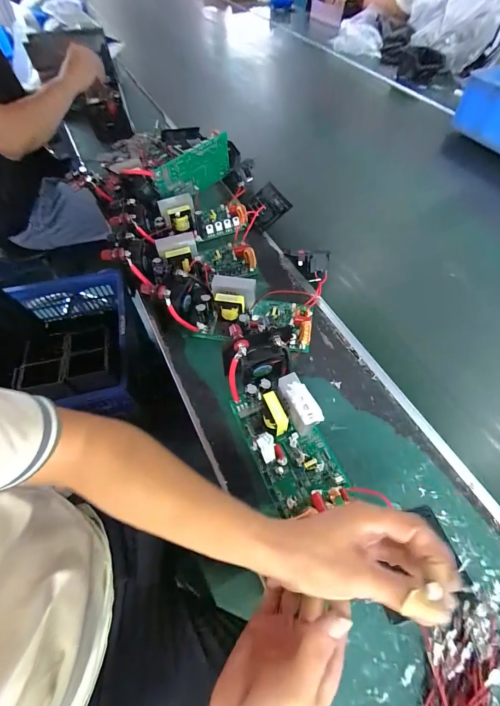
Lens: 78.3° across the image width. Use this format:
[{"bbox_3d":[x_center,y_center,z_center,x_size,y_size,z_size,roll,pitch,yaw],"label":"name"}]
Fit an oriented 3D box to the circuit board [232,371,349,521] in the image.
[{"bbox_3d":[0.049,0.110,0.390,0.092,0.061,0.165,-22,60,-10],"label":"circuit board"}]

